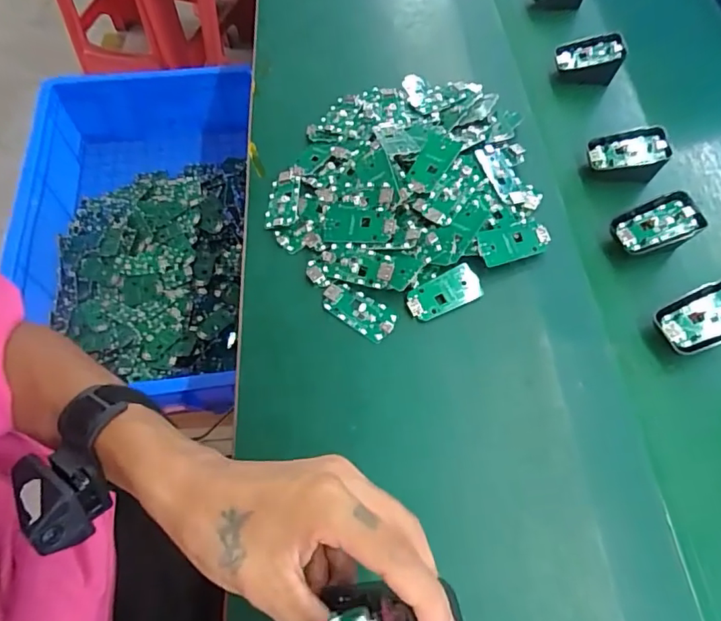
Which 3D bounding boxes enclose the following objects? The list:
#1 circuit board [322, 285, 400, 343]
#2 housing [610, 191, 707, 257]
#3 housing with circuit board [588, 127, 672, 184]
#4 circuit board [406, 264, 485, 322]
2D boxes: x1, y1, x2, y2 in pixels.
[{"bbox_3d":[-0.002,0.001,0.427,0.065,0.007,0.030,32,66,16],"label":"circuit board"},{"bbox_3d":[0.258,-0.070,0.457,0.068,0.044,0.041,-14,62,-8],"label":"housing"},{"bbox_3d":[0.256,-0.150,0.499,0.063,0.048,0.039,8,61,4],"label":"housing with circuit board"},{"bbox_3d":[0.071,-0.013,0.426,0.063,0.008,0.031,-27,65,-14],"label":"circuit board"}]

